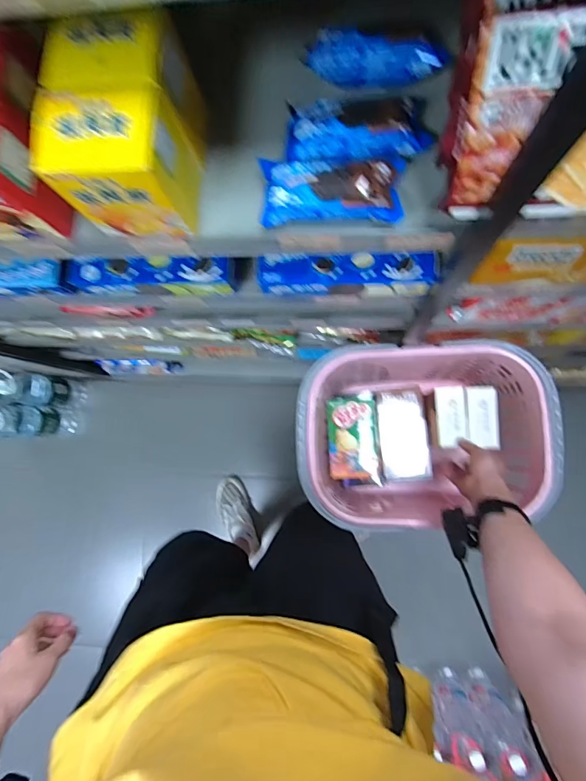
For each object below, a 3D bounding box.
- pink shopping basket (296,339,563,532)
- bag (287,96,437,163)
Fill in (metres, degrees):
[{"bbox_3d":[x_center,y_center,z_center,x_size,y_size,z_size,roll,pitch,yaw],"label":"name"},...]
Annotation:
[{"bbox_3d":[0.233,0.079,0.810,0.422,0.216,0.299,-4,84,6],"label":"pink shopping basket"},{"bbox_3d":[0.056,-0.226,0.361,0.119,0.027,0.047,0,85,6],"label":"bag"}]

